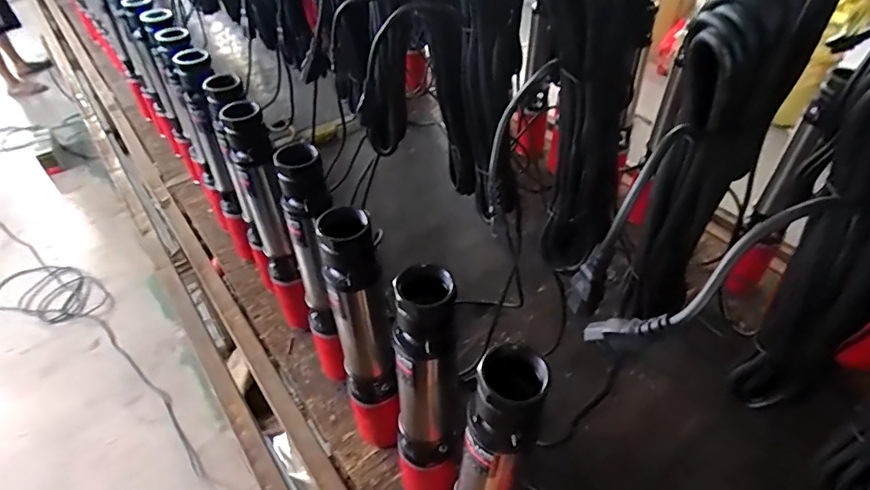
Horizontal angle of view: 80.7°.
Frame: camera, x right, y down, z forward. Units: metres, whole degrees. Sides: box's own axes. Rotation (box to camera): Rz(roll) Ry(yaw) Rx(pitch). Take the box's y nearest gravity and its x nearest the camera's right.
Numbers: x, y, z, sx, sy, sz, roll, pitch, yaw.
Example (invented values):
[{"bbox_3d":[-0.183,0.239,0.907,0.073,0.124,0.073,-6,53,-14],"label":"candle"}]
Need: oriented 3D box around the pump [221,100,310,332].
[{"bbox_3d":[-0.266,-0.023,0.853,0.074,0.428,0.082,-17,46,-15],"label":"pump"}]

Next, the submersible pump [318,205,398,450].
[{"bbox_3d":[-0.088,0.139,0.675,0.076,0.442,0.067,-9,44,-7],"label":"submersible pump"}]

